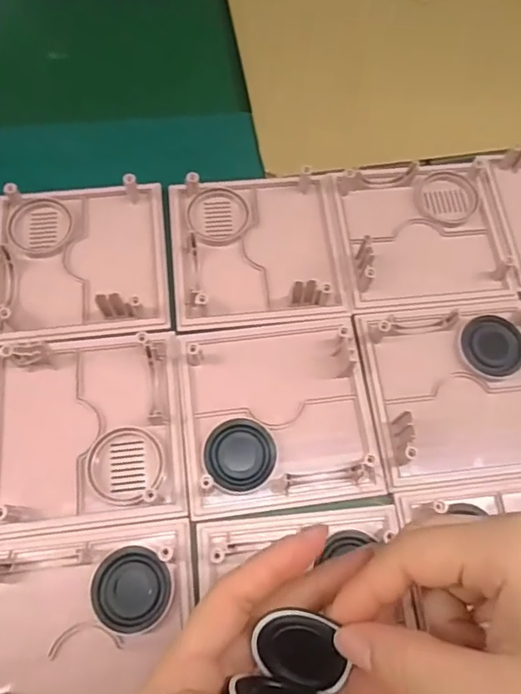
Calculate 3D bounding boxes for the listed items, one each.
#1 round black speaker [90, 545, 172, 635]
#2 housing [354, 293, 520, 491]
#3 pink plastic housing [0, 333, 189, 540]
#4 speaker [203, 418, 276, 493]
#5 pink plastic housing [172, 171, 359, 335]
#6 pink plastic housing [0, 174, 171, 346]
[{"bbox_3d":[-0.065,0.122,0.273,0.038,0.005,0.039,1,68,-1],"label":"round black speaker"},{"bbox_3d":[0.120,0.023,0.319,0.109,0.014,0.106,-6,68,-5],"label":"housing"},{"bbox_3d":[-0.098,0.046,0.300,0.106,0.023,0.104,-6,68,-4],"label":"pink plastic housing"},{"bbox_3d":[-0.011,0.060,0.300,0.037,0.007,0.038,1,68,-1],"label":"speaker"},{"bbox_3d":[-0.001,-0.067,0.342,0.109,0.021,0.104,-5,68,-3],"label":"pink plastic housing"},{"bbox_3d":[-0.114,-0.059,0.335,0.107,0.021,0.106,-5,68,-5],"label":"pink plastic housing"}]

